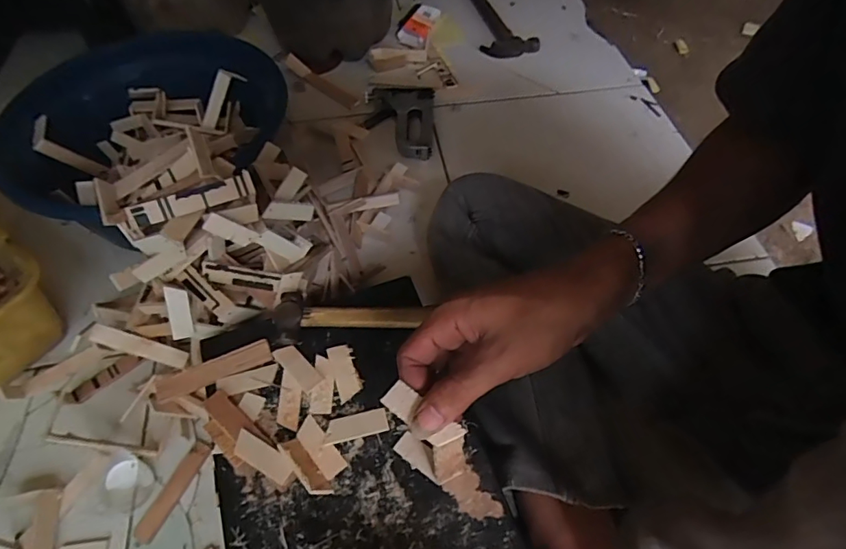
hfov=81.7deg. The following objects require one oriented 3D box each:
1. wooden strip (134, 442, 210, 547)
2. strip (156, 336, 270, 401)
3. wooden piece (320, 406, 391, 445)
[{"bbox_3d":[-0.252,0.218,0.495,0.019,0.007,0.099,22,59,16],"label":"wooden strip"},{"bbox_3d":[-0.181,0.082,0.426,0.096,0.009,0.020,-21,57,-13],"label":"strip"},{"bbox_3d":[-0.055,0.123,0.397,0.051,0.006,0.019,-14,56,-8],"label":"wooden piece"}]

